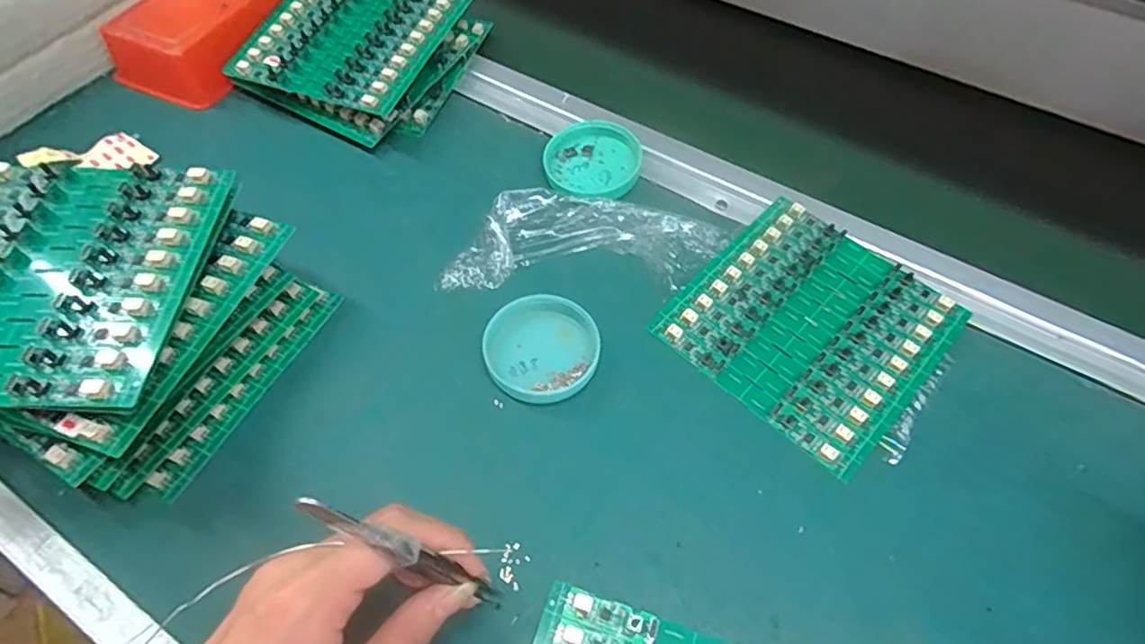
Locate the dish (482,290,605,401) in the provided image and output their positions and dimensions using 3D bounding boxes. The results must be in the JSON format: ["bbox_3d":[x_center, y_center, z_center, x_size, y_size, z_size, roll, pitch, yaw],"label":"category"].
[{"bbox_3d":[-0.016,0.014,0.352,0.064,0.013,0.062,0,58,0],"label":"dish"}]

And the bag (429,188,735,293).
[{"bbox_3d":[0.009,-0.053,0.394,0.174,0.009,0.072,0,58,0],"label":"bag"}]

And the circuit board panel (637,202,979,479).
[{"bbox_3d":[0.140,0.000,0.364,0.133,0.010,0.135,39,66,21],"label":"circuit board panel"}]

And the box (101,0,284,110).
[{"bbox_3d":[-0.293,-0.231,0.484,0.095,0.044,0.123,17,60,10],"label":"box"}]

